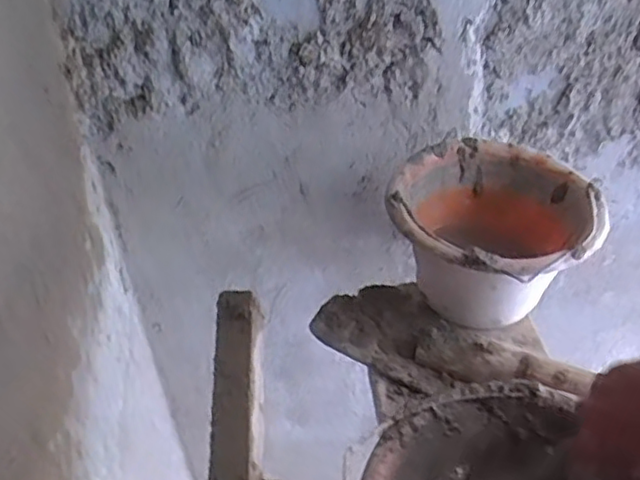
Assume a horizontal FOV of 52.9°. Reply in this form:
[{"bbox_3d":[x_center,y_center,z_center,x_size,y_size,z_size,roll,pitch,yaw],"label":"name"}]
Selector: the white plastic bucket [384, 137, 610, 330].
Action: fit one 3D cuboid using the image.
[{"bbox_3d":[0.212,0.000,0.820,0.241,0.161,0.244,0,42,0],"label":"white plastic bucket"}]

